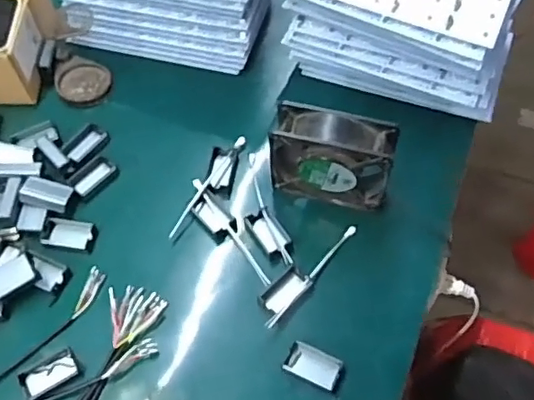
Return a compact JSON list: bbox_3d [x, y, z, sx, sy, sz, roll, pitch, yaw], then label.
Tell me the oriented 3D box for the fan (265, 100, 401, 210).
[{"bbox_3d":[0.065,-0.040,0.587,0.124,0.118,0.040,13,59,8],"label":"fan"}]

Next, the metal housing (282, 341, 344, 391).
[{"bbox_3d":[0.043,0.153,0.530,0.050,0.009,0.032,23,61,13],"label":"metal housing"}]

